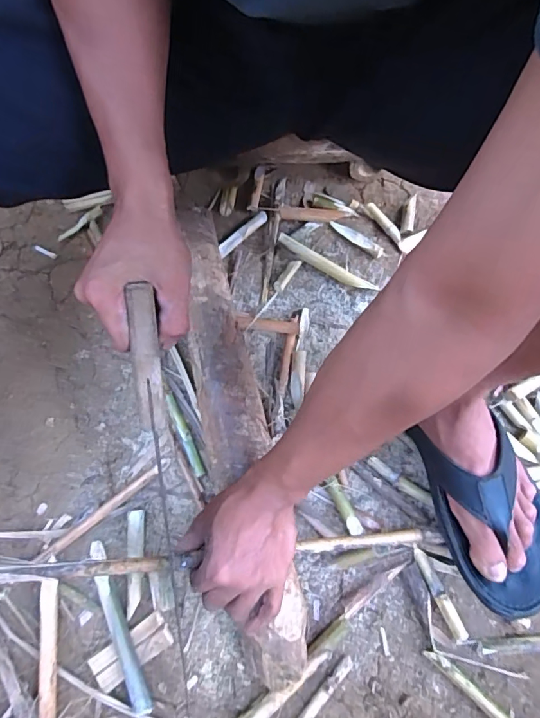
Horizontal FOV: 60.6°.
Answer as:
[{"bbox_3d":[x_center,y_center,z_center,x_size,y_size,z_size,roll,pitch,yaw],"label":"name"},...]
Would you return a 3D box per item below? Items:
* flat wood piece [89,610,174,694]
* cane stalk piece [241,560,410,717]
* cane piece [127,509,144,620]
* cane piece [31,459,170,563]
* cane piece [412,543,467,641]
[{"bbox_3d":[-0.138,0.290,0.459,0.081,0.007,0.034,-33,75,-10],"label":"flat wood piece"},{"bbox_3d":[0.044,0.289,0.457,0.246,0.019,0.021,-41,77,-12],"label":"cane stalk piece"},{"bbox_3d":[-0.141,0.211,0.483,0.017,0.009,0.101,0,74,-13],"label":"cane piece"},{"bbox_3d":[-0.178,0.162,0.497,0.163,0.009,0.012,-37,76,-12],"label":"cane piece"},{"bbox_3d":[0.172,0.239,0.476,0.013,0.012,0.095,-24,74,-8],"label":"cane piece"}]

